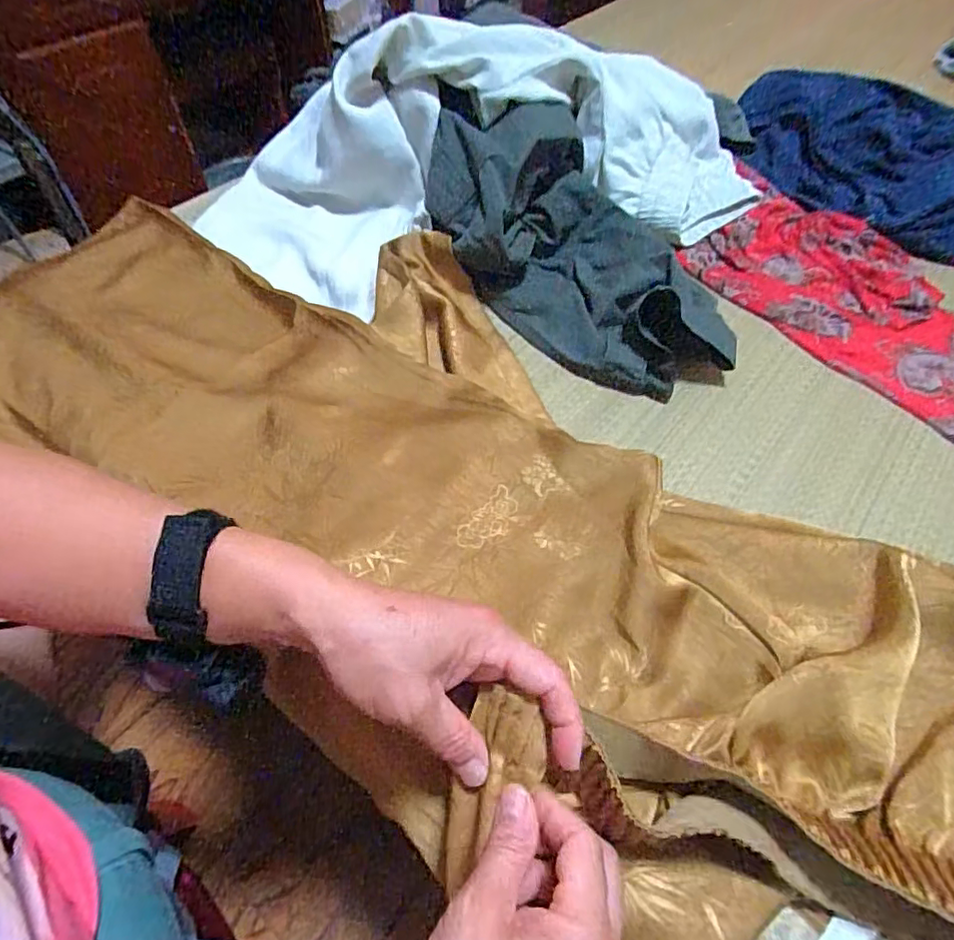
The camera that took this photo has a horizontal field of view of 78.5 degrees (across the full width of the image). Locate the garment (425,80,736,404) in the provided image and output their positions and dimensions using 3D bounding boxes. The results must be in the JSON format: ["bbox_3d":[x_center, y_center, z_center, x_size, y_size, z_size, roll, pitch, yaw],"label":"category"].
[{"bbox_3d":[0.081,-0.216,0.552,0.169,0.095,0.368,-28,72,-19],"label":"garment"}]

